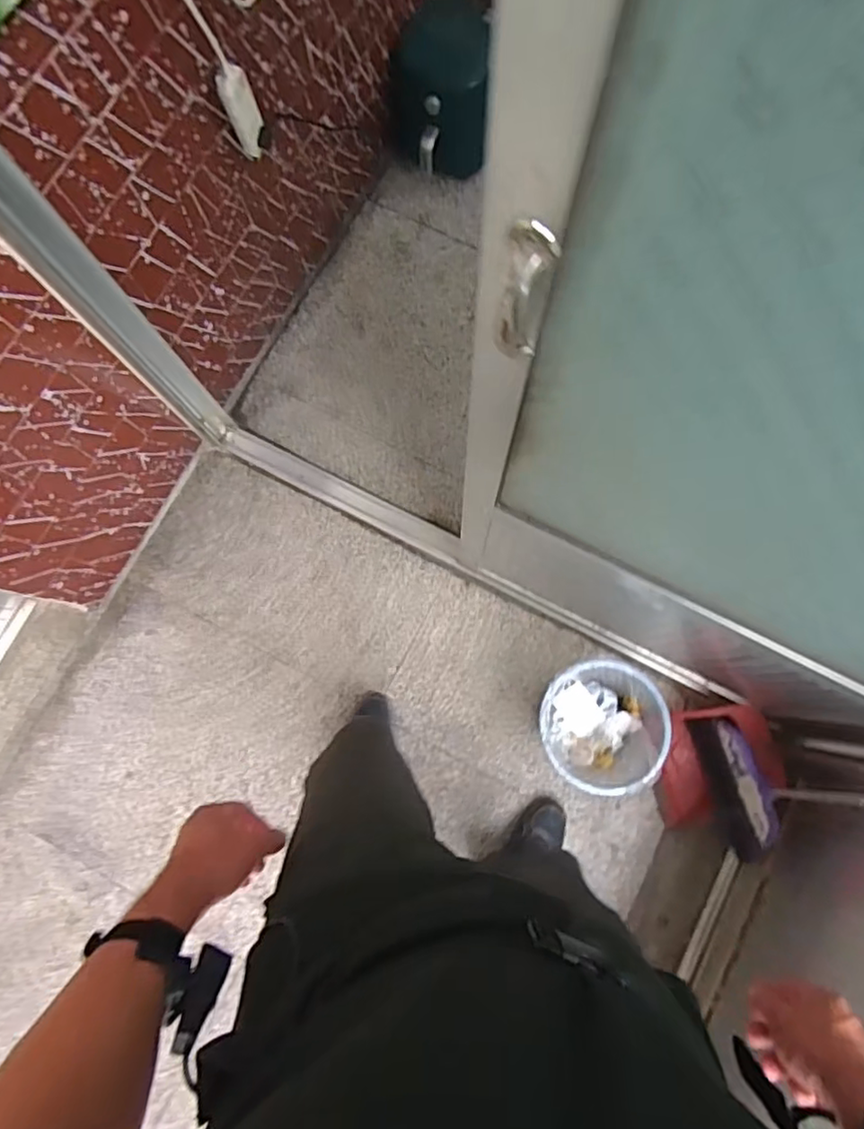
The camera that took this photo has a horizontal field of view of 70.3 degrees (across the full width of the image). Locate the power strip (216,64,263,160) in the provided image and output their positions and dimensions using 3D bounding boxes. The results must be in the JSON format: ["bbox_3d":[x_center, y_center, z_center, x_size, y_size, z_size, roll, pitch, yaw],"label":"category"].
[{"bbox_3d":[-0.338,-0.803,1.104,0.054,0.167,0.032,-11,81,-1],"label":"power strip"}]

